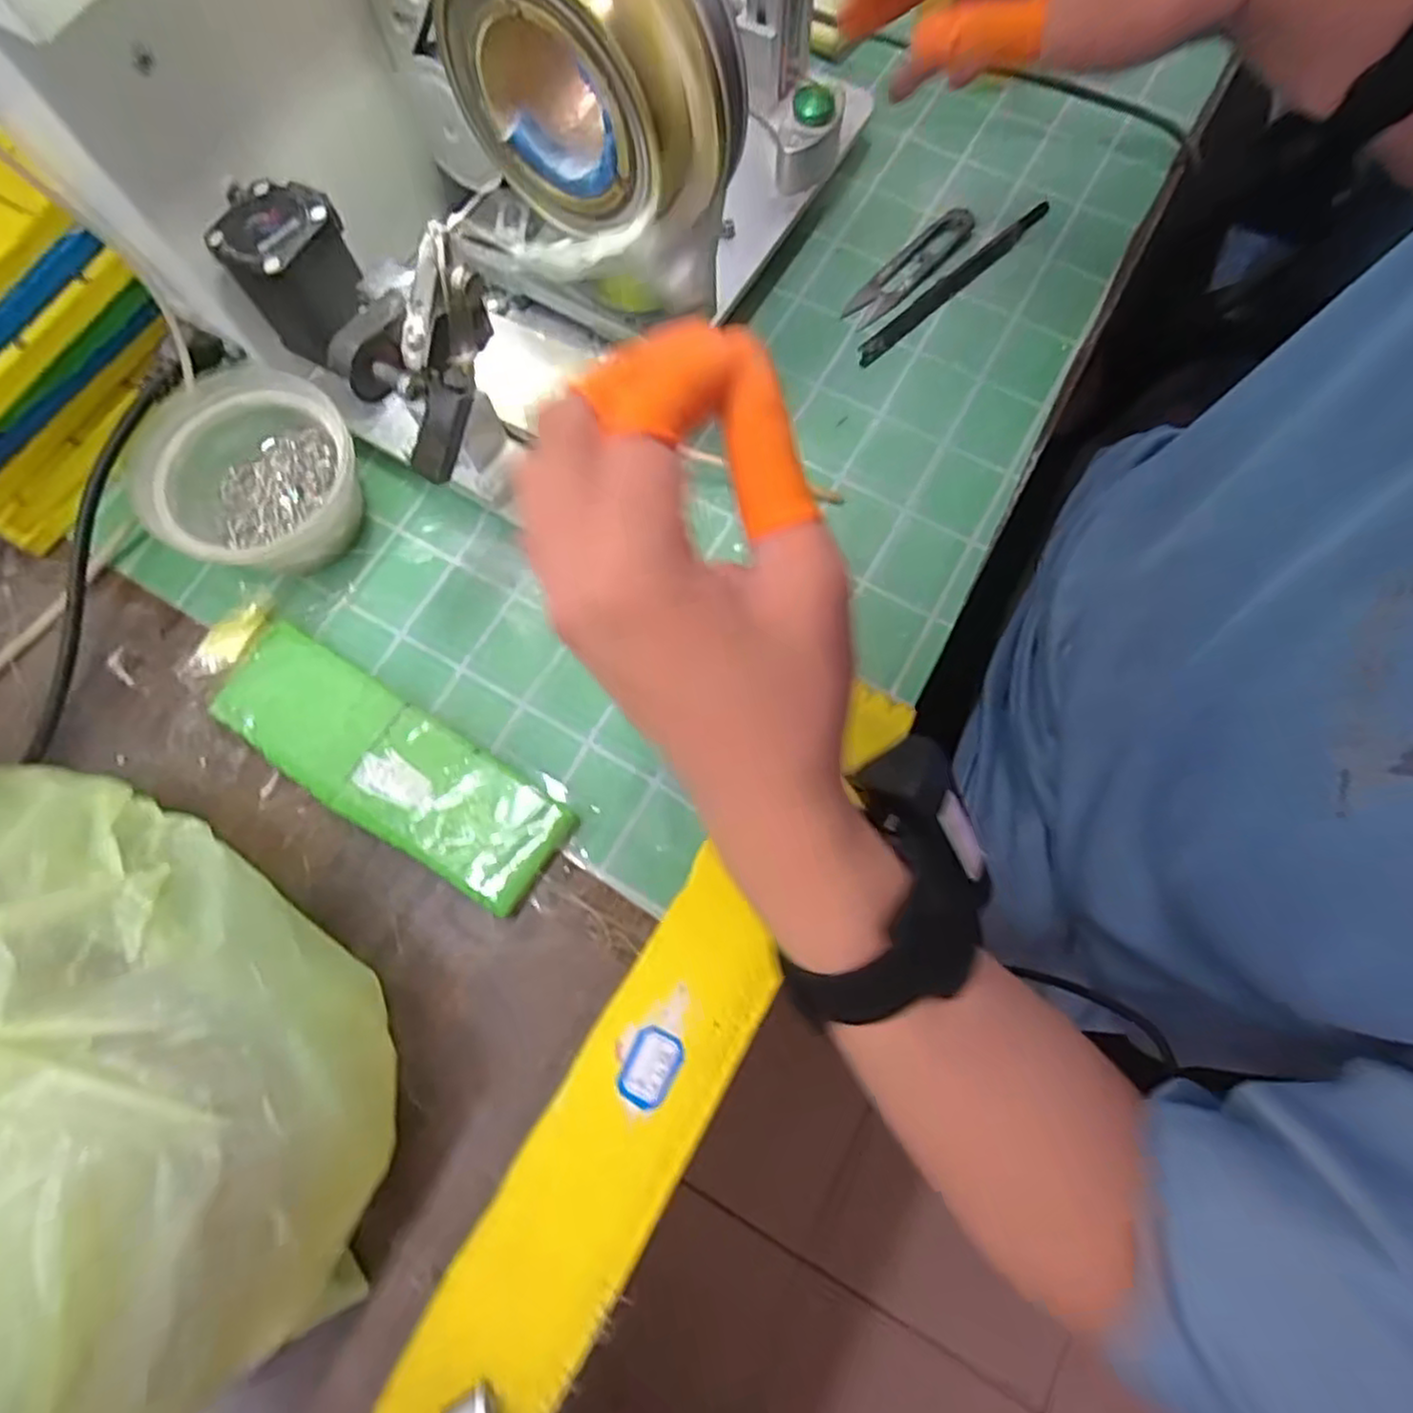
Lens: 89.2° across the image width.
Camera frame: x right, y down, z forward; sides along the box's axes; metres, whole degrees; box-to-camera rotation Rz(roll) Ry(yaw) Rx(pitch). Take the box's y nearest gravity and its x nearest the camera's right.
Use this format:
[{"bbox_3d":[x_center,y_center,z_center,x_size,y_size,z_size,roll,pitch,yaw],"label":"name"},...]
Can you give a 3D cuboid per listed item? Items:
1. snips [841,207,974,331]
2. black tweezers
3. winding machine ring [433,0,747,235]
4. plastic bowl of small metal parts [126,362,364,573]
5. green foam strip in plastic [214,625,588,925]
[{"bbox_3d":[0.121,-0.258,0.420,0.024,0.007,0.102,43,78,14],"label":"snips"},{"bbox_3d":[0.143,-0.246,0.414,0.149,0.008,0.011,-41,75,-10],"label":"black tweezers"},{"bbox_3d":[-0.039,-0.232,0.256,0.100,0.095,0.048,33,77,10],"label":"winding machine ring"},{"bbox_3d":[-0.230,-0.116,0.366,0.103,0.058,0.096,-1,72,2],"label":"plastic bowl of small metal parts"},{"bbox_3d":[-0.152,0.027,0.339,0.183,0.014,0.056,31,76,11],"label":"green foam strip in plastic"}]

